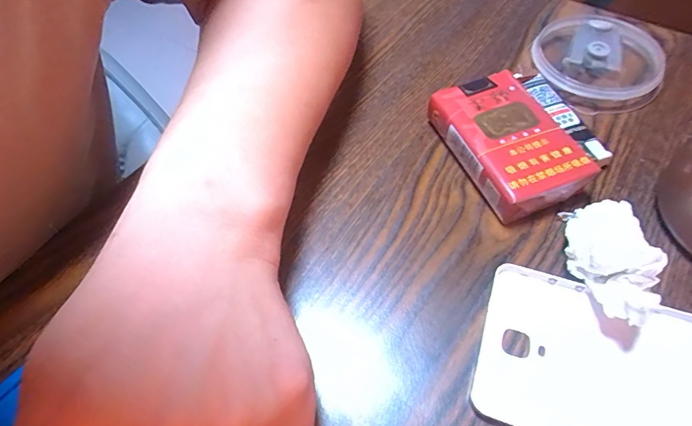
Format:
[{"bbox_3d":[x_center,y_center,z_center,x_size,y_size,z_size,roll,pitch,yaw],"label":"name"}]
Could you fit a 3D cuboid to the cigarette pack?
[{"bbox_3d":[0.090,-0.040,0.252,0.052,0.026,0.083,-20,56,-10],"label":"cigarette pack"}]

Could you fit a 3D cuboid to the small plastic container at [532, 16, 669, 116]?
[{"bbox_3d":[0.165,-0.099,0.292,0.075,0.018,0.078,-1,55,2],"label":"small plastic container"}]

